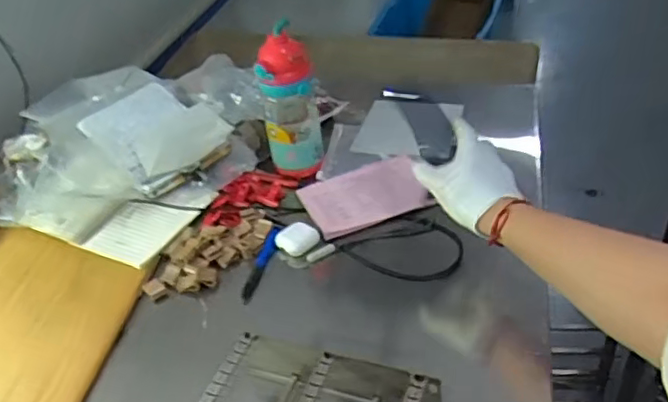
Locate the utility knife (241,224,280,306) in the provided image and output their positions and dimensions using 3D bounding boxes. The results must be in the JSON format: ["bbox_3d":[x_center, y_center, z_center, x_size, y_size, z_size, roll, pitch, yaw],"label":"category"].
[{"bbox_3d":[-0.092,0.075,0.767,0.022,0.012,0.124,4,38,14],"label":"utility knife"}]

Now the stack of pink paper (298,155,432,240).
[{"bbox_3d":[0.044,-0.013,0.864,0.170,0.012,0.138,-16,38,-12],"label":"stack of pink paper"}]

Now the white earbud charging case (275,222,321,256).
[{"bbox_3d":[-0.046,0.045,0.790,0.048,0.019,0.046,-34,45,-32],"label":"white earbud charging case"}]

